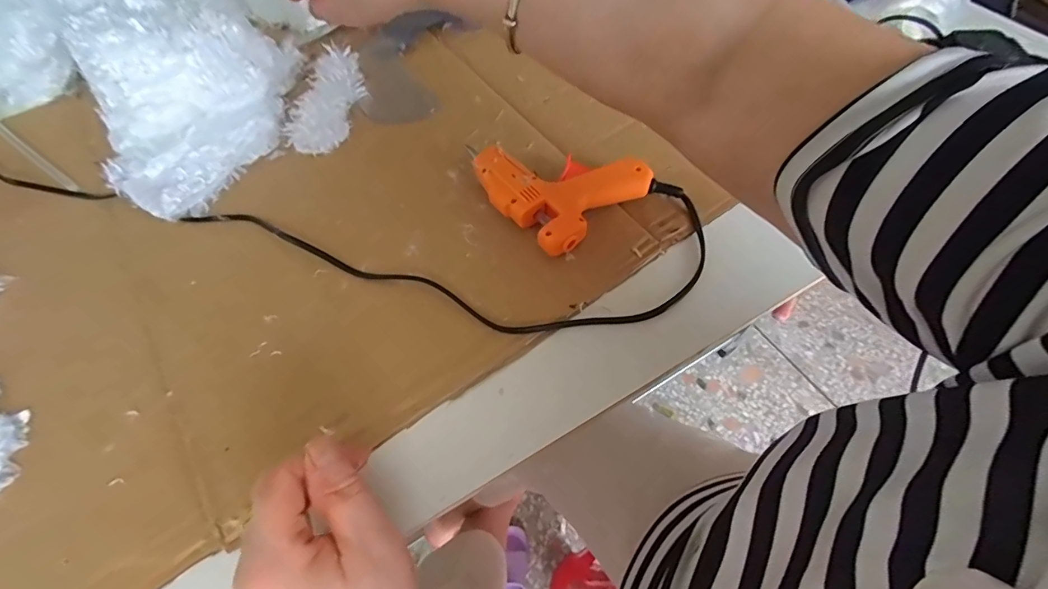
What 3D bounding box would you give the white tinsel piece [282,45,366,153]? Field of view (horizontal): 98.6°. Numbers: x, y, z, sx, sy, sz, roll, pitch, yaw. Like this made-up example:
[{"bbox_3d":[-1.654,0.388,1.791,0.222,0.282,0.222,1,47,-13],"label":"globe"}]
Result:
[{"bbox_3d":[-0.185,-0.188,0.430,0.046,0.031,0.137,3,60,5],"label":"white tinsel piece"}]

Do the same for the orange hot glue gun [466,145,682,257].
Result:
[{"bbox_3d":[0.033,-0.093,0.367,0.121,0.030,0.117,-33,64,-15],"label":"orange hot glue gun"}]

